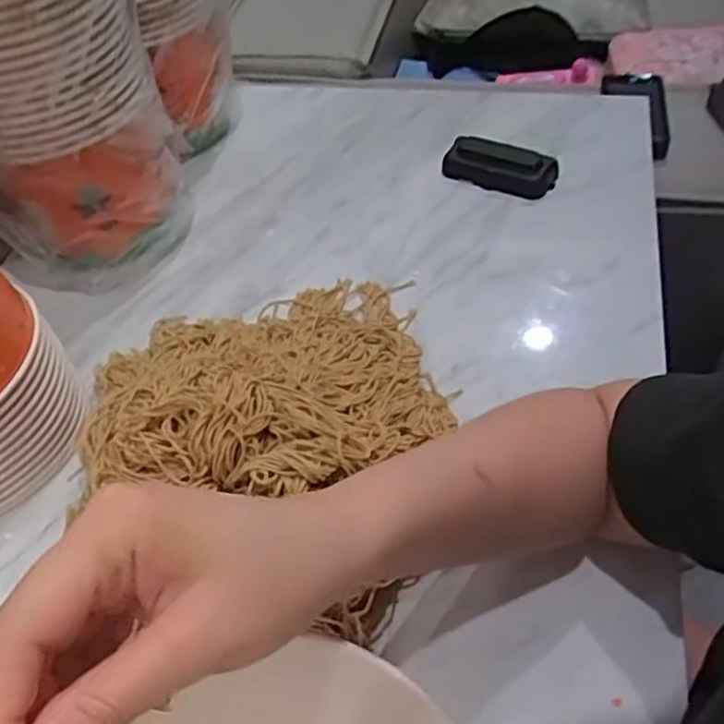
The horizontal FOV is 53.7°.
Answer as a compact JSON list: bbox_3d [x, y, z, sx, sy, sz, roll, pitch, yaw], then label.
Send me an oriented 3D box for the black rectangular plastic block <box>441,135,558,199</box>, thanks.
[{"bbox_3d":[0.133,-0.191,0.690,0.107,0.026,0.047,20,55,22],"label":"black rectangular plastic block"}]

